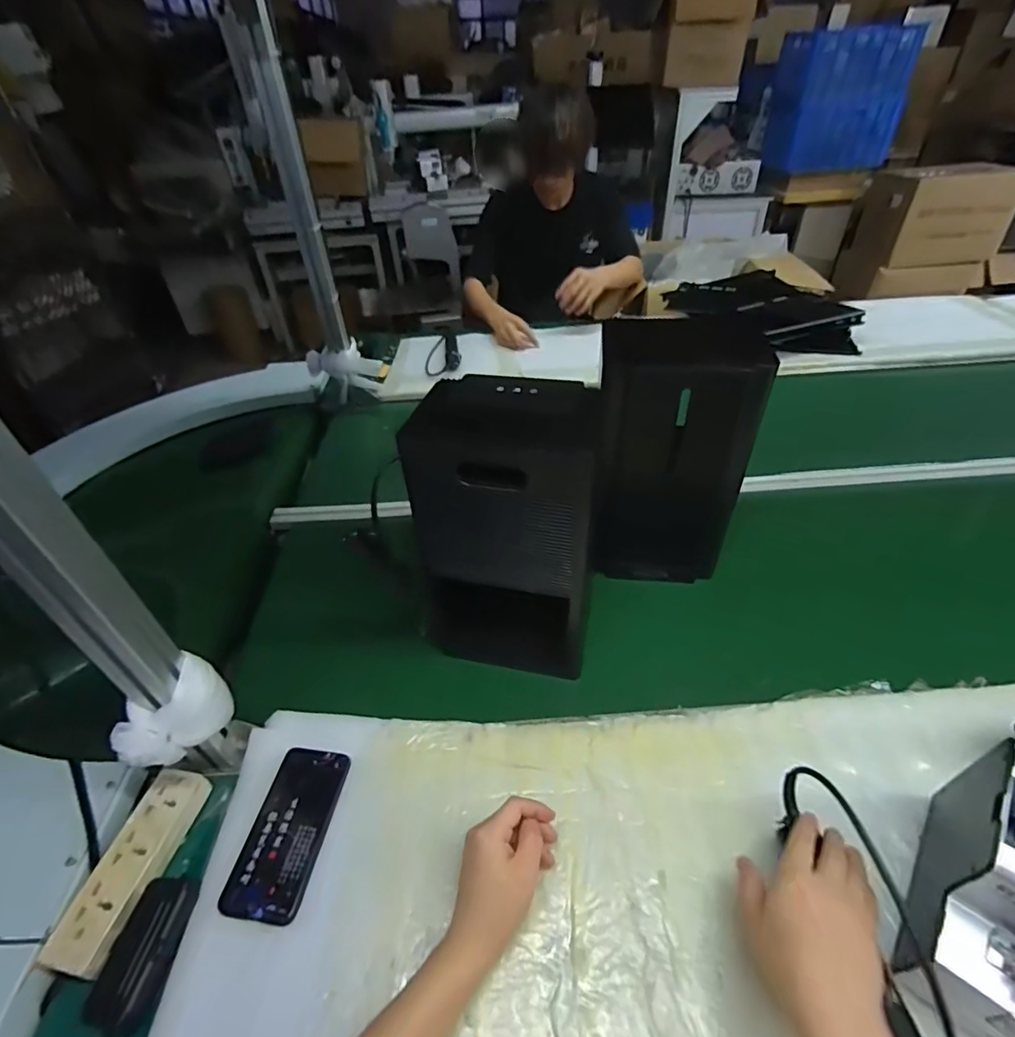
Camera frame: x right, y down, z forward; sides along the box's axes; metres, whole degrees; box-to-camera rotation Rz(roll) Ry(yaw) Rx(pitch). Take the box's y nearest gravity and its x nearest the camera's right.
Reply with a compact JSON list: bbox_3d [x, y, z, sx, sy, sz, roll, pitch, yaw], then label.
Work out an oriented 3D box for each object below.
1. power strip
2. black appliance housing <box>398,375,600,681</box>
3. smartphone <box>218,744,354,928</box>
[{"bbox_3d":[-0.365,0.338,0.514,0.057,0.027,0.168,4,41,8],"label":"power strip"},{"bbox_3d":[-0.001,0.024,0.618,0.186,0.333,0.143,6,42,11],"label":"black appliance housing"},{"bbox_3d":[-0.223,0.319,0.538,0.077,0.016,0.153,4,42,9],"label":"smartphone"}]

